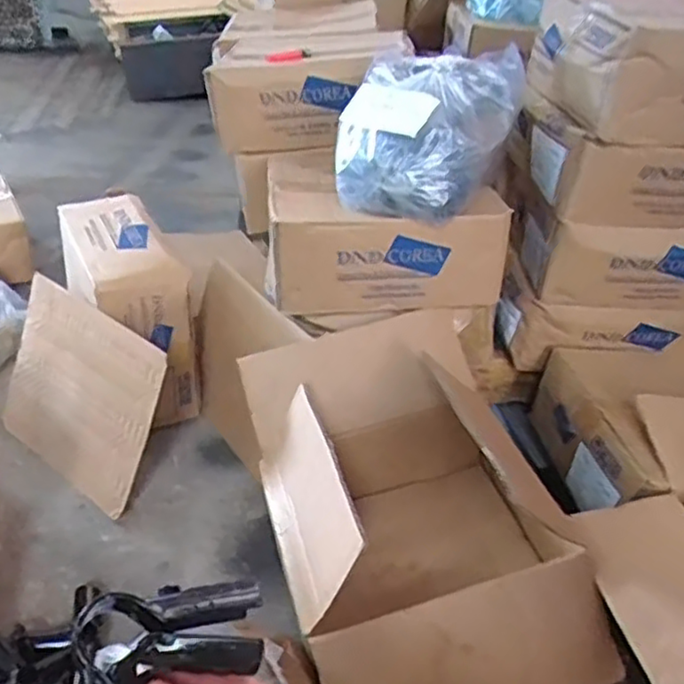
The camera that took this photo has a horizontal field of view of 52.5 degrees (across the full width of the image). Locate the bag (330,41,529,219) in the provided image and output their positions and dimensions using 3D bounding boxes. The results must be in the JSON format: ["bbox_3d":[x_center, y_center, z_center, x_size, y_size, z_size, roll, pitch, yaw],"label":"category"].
[{"bbox_3d":[0.111,-0.282,0.930,0.214,0.161,0.220,17,35,14],"label":"bag"}]

